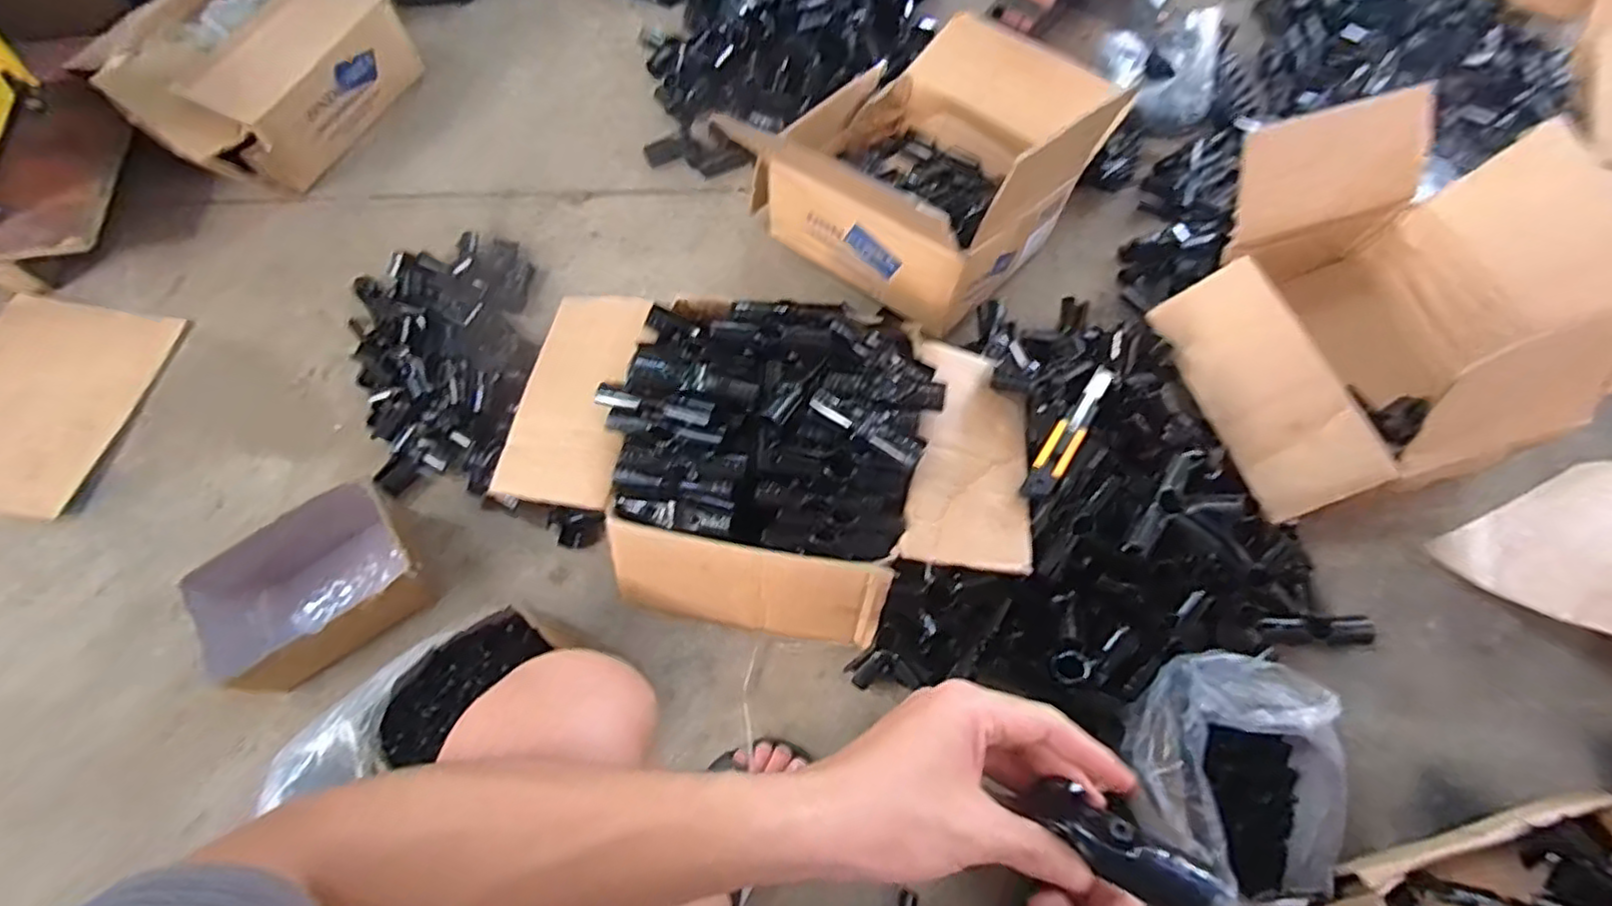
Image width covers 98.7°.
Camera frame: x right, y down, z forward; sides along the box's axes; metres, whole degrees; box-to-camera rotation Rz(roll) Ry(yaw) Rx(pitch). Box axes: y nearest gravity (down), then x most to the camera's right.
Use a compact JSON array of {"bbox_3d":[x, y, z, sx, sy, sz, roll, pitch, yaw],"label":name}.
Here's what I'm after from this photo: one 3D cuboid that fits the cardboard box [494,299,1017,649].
[{"bbox_3d":[-0.041,0.009,0.791,0.554,0.181,0.337,10,67,3],"label":"cardboard box"}]

